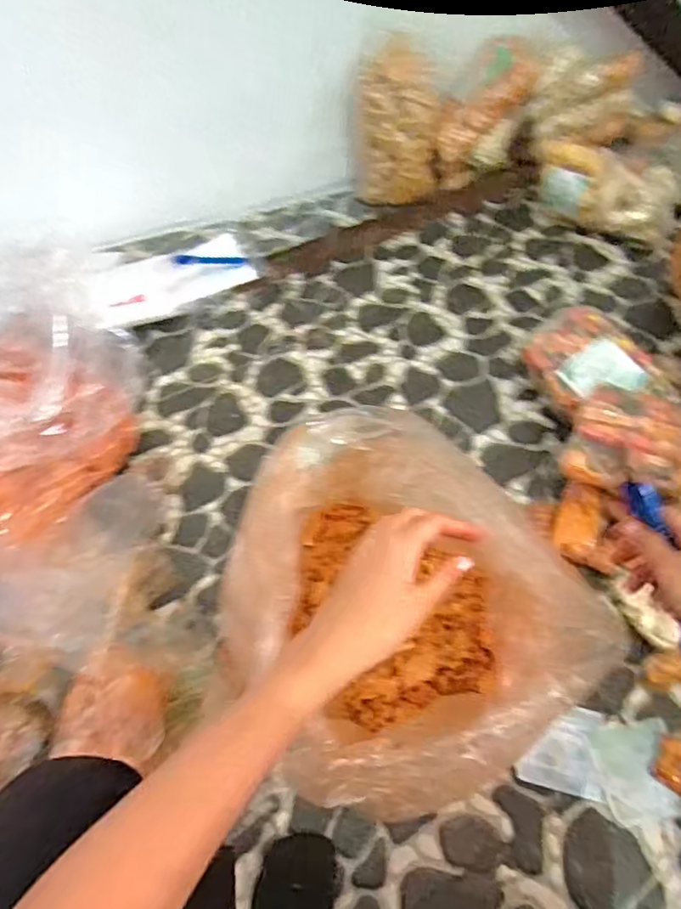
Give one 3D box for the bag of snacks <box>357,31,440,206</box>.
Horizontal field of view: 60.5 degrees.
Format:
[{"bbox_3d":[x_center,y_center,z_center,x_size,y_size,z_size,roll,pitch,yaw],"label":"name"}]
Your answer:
[{"bbox_3d":[0.117,-0.670,1.208,0.166,0.299,0.113,0,54,5],"label":"bag of snacks"}]

